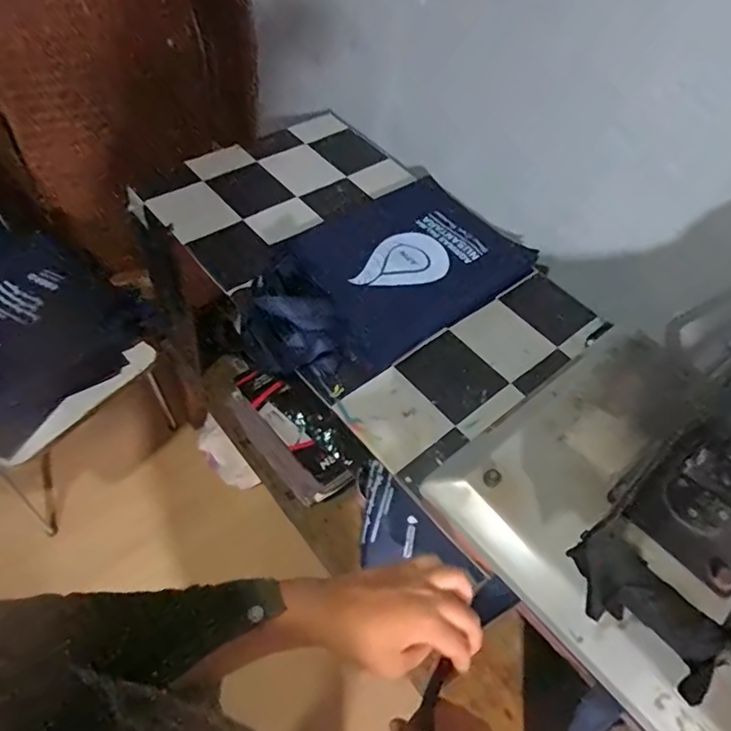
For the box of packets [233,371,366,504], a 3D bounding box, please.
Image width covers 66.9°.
[{"bbox_3d":[-0.167,0.143,1.198,0.148,0.130,0.341,-36,65,-24],"label":"box of packets"}]

